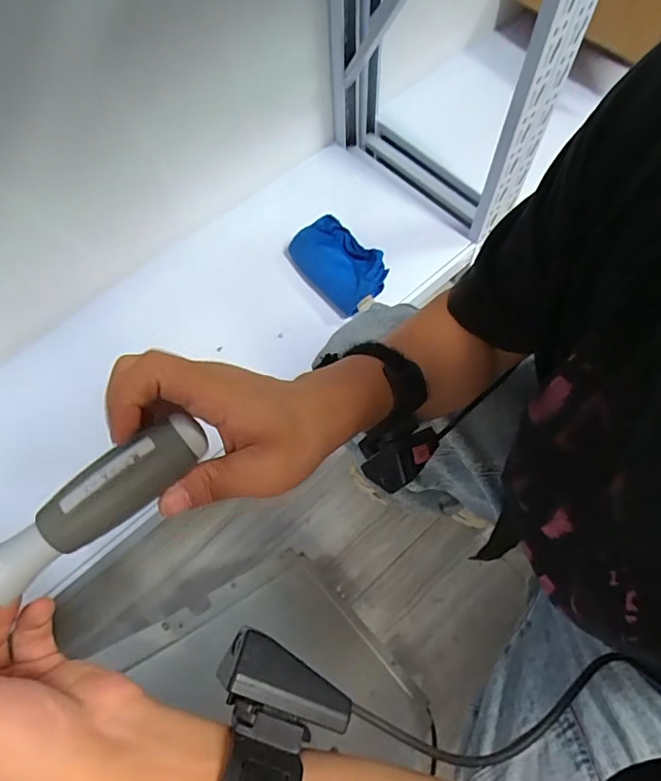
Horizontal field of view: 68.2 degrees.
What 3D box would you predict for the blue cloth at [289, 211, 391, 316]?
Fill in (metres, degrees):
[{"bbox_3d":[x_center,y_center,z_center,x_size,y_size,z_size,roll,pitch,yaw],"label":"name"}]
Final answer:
[{"bbox_3d":[0.011,-0.225,0.860,0.112,0.046,0.191,-38,71,-14],"label":"blue cloth"}]

